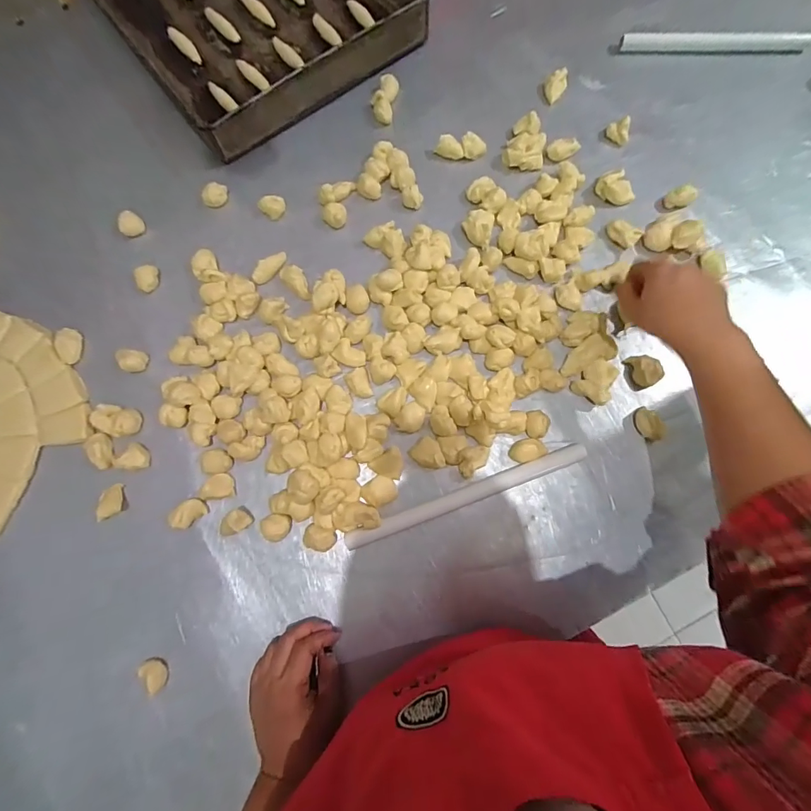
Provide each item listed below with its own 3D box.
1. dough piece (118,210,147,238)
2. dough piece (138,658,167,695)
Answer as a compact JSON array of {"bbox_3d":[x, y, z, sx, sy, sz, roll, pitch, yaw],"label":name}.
[{"bbox_3d":[-0.351,-0.232,0.528,0.028,0.014,0.030,0,78,0],"label":"dough piece"},{"bbox_3d":[-0.254,0.274,0.421,0.016,0.017,0.031,-27,79,-5],"label":"dough piece"}]

